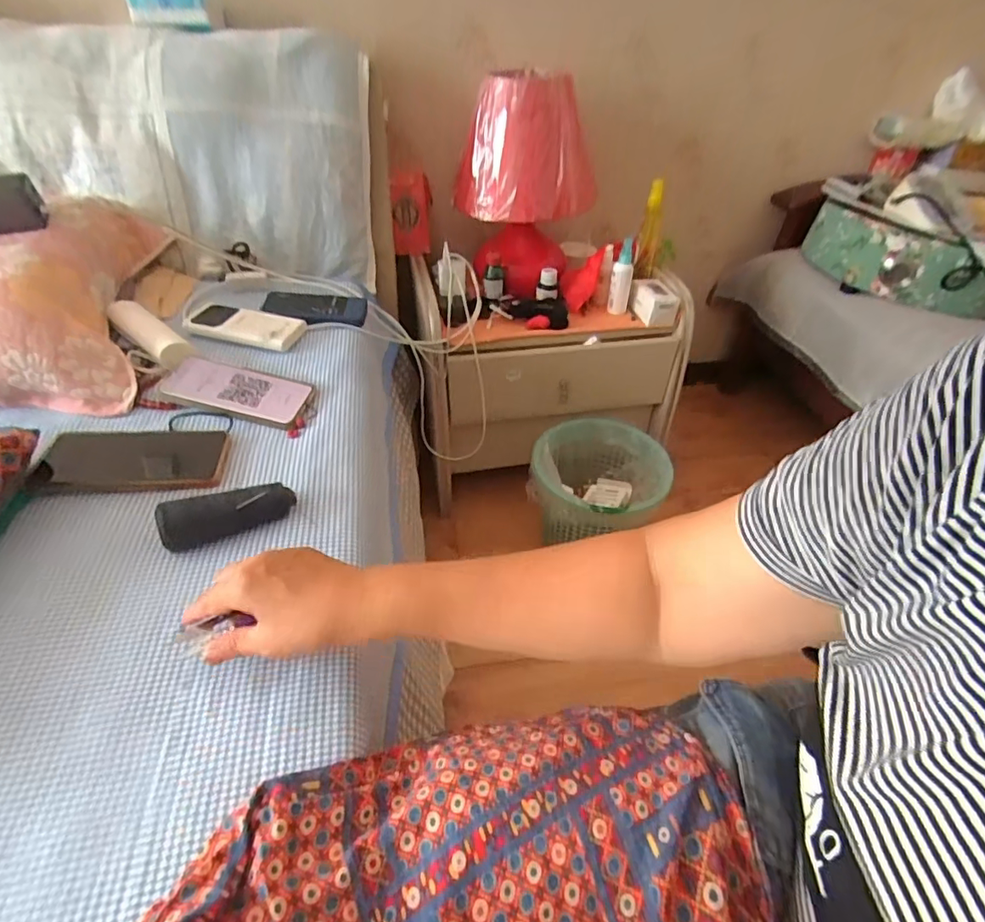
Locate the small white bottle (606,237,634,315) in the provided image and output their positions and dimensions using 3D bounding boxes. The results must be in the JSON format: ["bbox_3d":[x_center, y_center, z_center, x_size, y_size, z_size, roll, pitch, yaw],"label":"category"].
[{"bbox_3d":[0.243,-0.340,0.989,0.040,0.132,0.034,14,43,12],"label":"small white bottle"}]

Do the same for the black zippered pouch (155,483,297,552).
[{"bbox_3d":[-0.233,0.044,0.465,0.107,0.035,0.027,-18,45,-22],"label":"black zippered pouch"}]

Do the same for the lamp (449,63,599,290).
[{"bbox_3d":[0.049,-0.504,0.980,0.218,0.343,0.212,-20,46,-24],"label":"lamp"}]

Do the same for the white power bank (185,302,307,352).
[{"bbox_3d":[-0.339,-0.186,0.712,0.153,0.021,0.062,9,42,7],"label":"white power bank"}]

